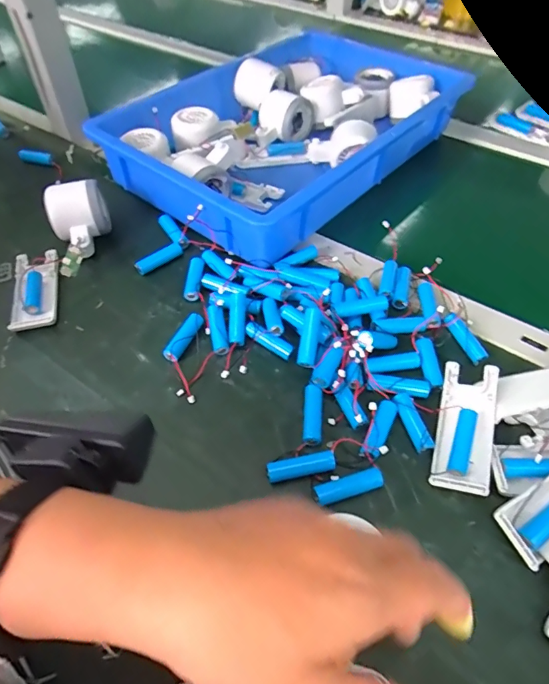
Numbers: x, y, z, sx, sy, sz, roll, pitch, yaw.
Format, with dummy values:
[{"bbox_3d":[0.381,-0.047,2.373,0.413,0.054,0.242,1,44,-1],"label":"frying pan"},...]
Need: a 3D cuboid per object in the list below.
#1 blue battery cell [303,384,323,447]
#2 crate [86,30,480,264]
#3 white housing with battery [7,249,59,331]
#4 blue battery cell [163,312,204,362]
[{"bbox_3d":[0.031,0.058,0.369,0.015,0.012,0.047,3,51,2],"label":"blue battery cell"},{"bbox_3d":[0.025,-0.277,0.597,0.287,0.083,0.449,33,58,24],"label":"crate"},{"bbox_3d":[-0.237,-0.053,0.456,0.045,0.021,0.092,-12,52,-9],"label":"white housing with battery"},{"bbox_3d":[-0.083,-0.003,0.421,0.014,0.017,0.053,22,54,17],"label":"blue battery cell"}]

